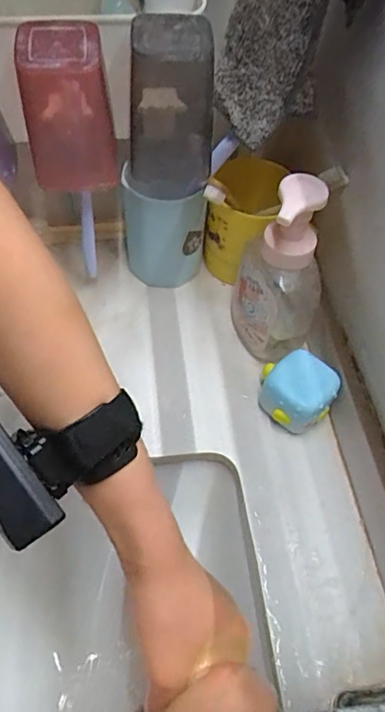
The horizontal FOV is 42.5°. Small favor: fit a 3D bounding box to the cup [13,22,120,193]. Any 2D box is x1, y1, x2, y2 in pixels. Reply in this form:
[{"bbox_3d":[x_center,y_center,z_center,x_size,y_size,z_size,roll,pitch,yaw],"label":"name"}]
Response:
[{"bbox_3d":[-0.089,-0.172,0.353,0.060,0.097,0.052,-7,55,-8],"label":"cup"}]

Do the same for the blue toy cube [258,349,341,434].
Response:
[{"bbox_3d":[0.087,0.030,0.423,0.052,0.056,0.061,-32,61,-23],"label":"blue toy cube"}]

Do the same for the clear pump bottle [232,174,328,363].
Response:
[{"bbox_3d":[0.073,-0.067,0.420,0.072,0.174,0.067,11,54,5],"label":"clear pump bottle"}]

